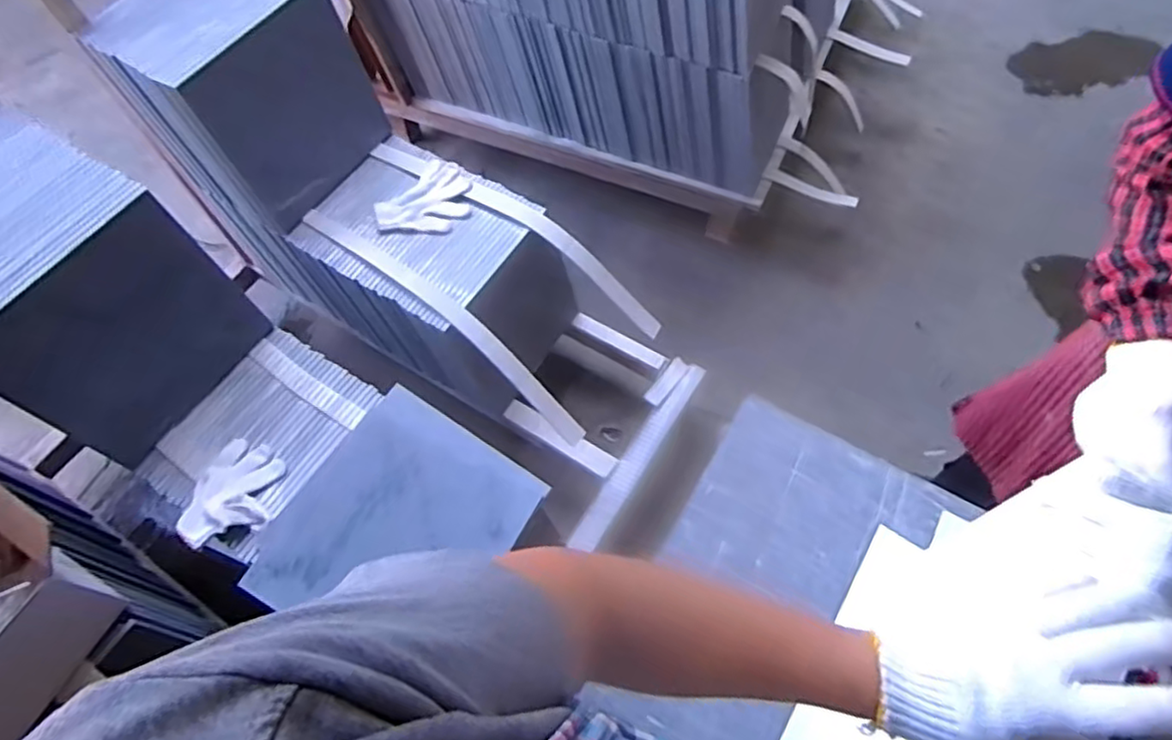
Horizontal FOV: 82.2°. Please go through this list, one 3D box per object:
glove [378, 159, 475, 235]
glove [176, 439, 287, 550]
[{"bbox_3d":[-0.291,-0.303,1.225,0.174,0.022,0.136,-42,68,-18],"label":"glove"},{"bbox_3d":[-0.522,0.176,0.988,0.127,0.031,0.162,0,62,2],"label":"glove"}]

